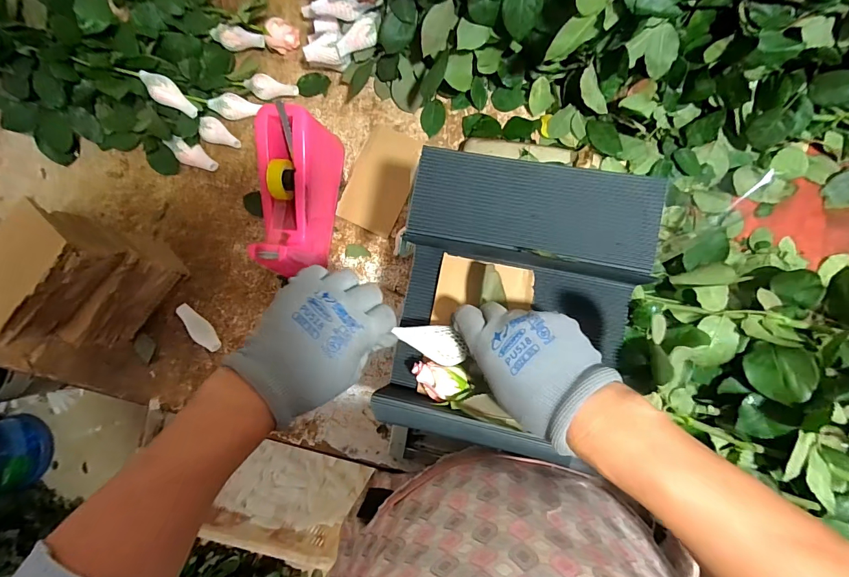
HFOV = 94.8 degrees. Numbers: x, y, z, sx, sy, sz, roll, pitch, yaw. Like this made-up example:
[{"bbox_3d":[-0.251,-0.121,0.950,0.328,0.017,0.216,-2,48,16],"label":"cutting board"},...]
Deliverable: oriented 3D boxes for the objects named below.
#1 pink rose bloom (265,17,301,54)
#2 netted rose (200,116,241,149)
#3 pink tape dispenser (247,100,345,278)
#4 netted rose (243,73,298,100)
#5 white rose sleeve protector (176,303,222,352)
[{"bbox_3d":[-0.198,-0.351,0.548,0.041,0.034,0.034,18,89,8],"label":"pink rose bloom"},{"bbox_3d":[-0.287,-0.215,0.553,0.057,0.029,0.032,31,91,8],"label":"netted rose"},{"bbox_3d":[-0.160,-0.112,0.495,0.074,0.105,0.193,2,87,7],"label":"pink tape dispenser"},{"bbox_3d":[-0.215,-0.277,0.548,0.076,0.029,0.031,20,89,8],"label":"netted rose"},{"bbox_3d":[-0.311,0.054,0.536,0.025,0.012,0.075,-42,83,3],"label":"white rose sleeve protector"}]

